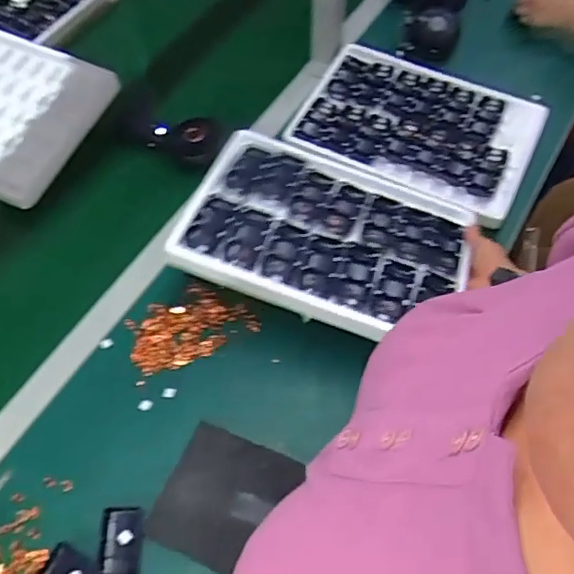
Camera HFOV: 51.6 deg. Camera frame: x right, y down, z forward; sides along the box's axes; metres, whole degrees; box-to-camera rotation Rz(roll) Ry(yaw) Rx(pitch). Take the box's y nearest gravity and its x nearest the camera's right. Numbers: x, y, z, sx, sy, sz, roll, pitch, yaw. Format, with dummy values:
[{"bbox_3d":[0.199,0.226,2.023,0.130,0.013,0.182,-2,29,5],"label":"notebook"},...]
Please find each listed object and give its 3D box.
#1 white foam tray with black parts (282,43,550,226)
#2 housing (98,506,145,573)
[{"bbox_3d":[0.196,-0.237,0.906,0.348,0.039,0.253,21,63,13],"label":"white foam tray with black parts"},{"bbox_3d":[-0.179,0.286,0.638,0.044,0.011,0.095,-1,60,0],"label":"housing"}]

